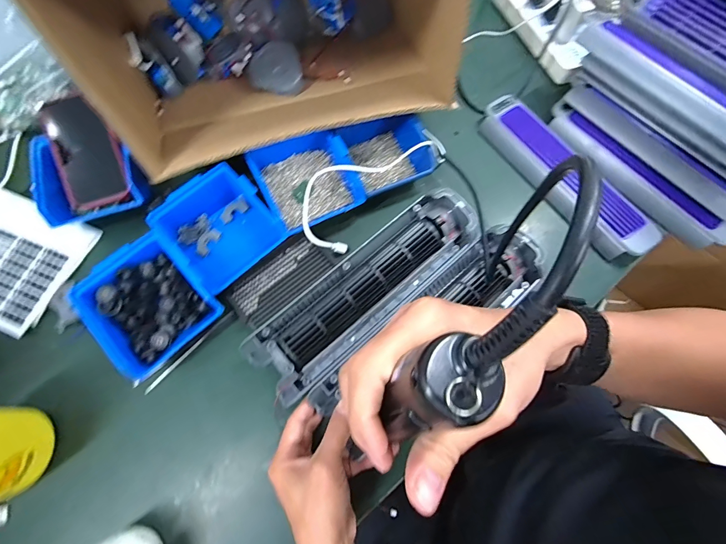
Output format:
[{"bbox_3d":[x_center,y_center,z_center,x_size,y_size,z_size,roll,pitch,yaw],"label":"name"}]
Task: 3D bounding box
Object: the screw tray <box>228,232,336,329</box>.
[{"bbox_3d":[-0.107,0.008,0.452,0.130,0.015,0.065,-40,75,-14],"label":"screw tray"}]

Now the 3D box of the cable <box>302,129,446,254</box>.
[{"bbox_3d":[-0.005,-0.119,0.473,0.107,0.073,0.206,44,78,10],"label":"cable"}]

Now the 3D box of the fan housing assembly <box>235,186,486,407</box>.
[{"bbox_3d":[0.003,0.019,0.421,0.301,0.065,0.082,-39,75,-13],"label":"fan housing assembly"}]

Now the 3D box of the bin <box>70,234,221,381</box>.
[{"bbox_3d":[-0.251,0.036,0.418,0.121,0.058,0.140,-38,75,-13],"label":"bin"}]

